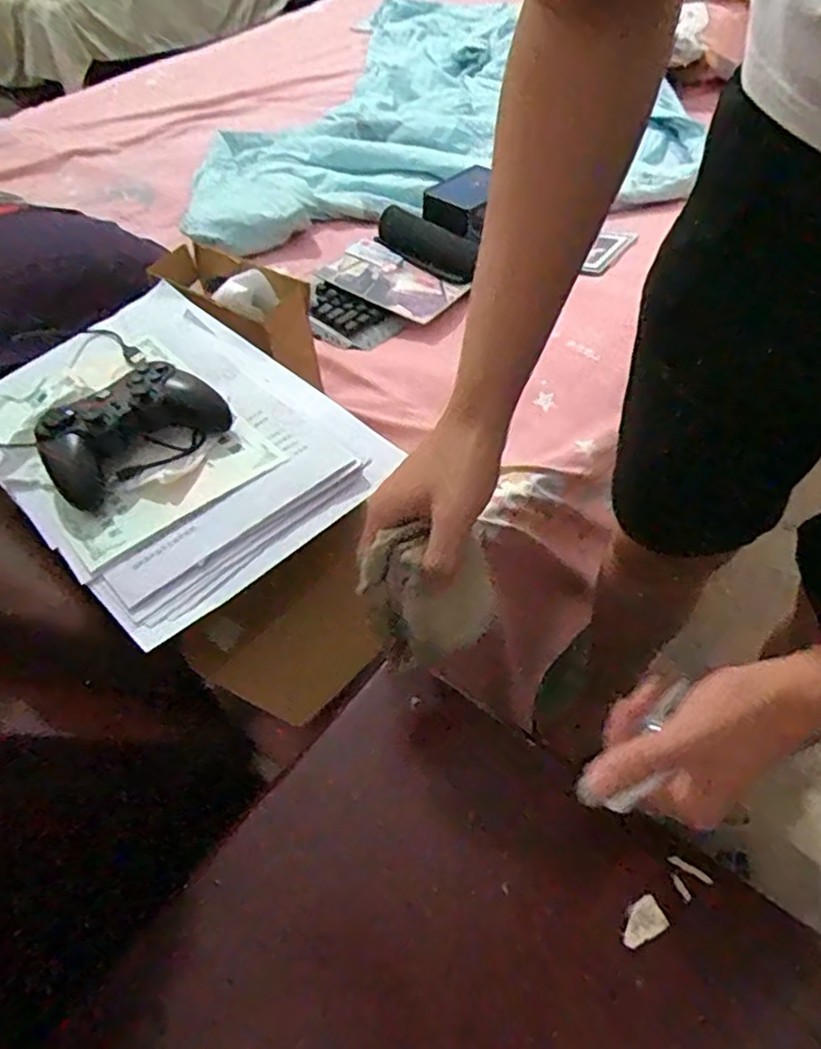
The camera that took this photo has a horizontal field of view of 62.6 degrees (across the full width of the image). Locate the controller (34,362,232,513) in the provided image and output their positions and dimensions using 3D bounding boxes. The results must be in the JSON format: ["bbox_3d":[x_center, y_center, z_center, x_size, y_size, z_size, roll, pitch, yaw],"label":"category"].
[{"bbox_3d":[-0.235,-0.083,0.565,0.079,0.053,0.150,34,60,30],"label":"controller"}]

